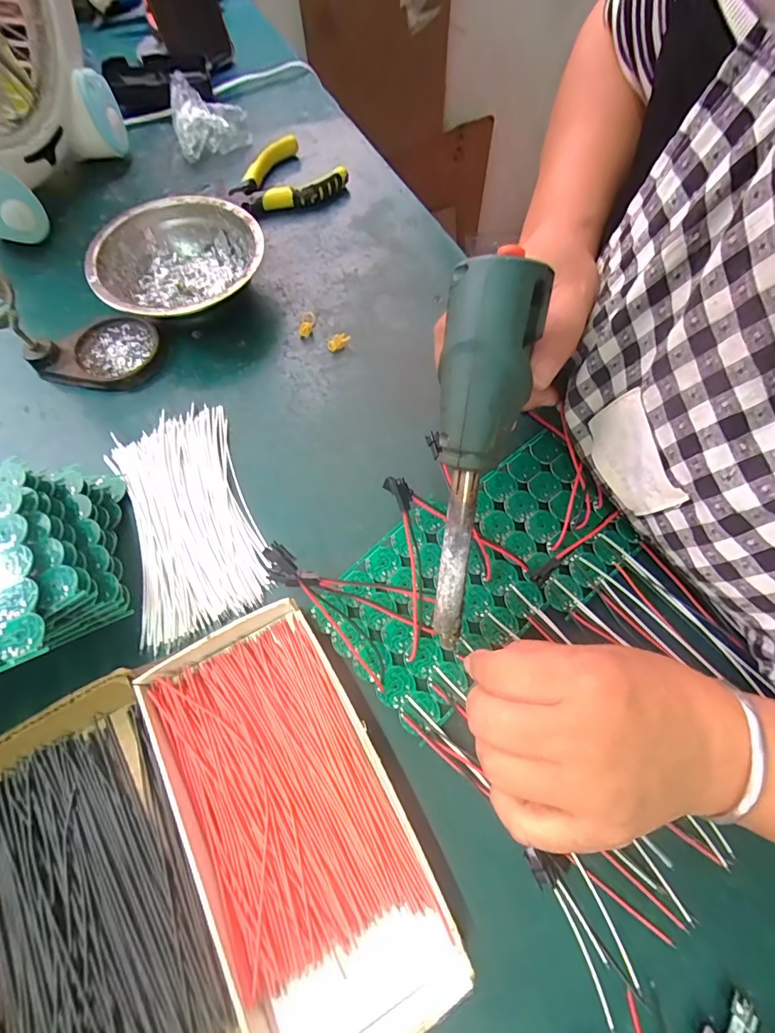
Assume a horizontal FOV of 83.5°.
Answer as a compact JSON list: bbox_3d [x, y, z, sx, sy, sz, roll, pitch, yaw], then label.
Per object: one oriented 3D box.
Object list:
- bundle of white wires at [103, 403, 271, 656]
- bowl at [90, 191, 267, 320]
[{"bbox_3d":[-0.132,-0.003,0.281,0.078,0.006,0.156,-20,69,-9],"label":"bundle of white wires"},{"bbox_3d":[-0.159,-0.192,0.344,0.121,0.045,0.121,0,67,0],"label":"bowl"}]

